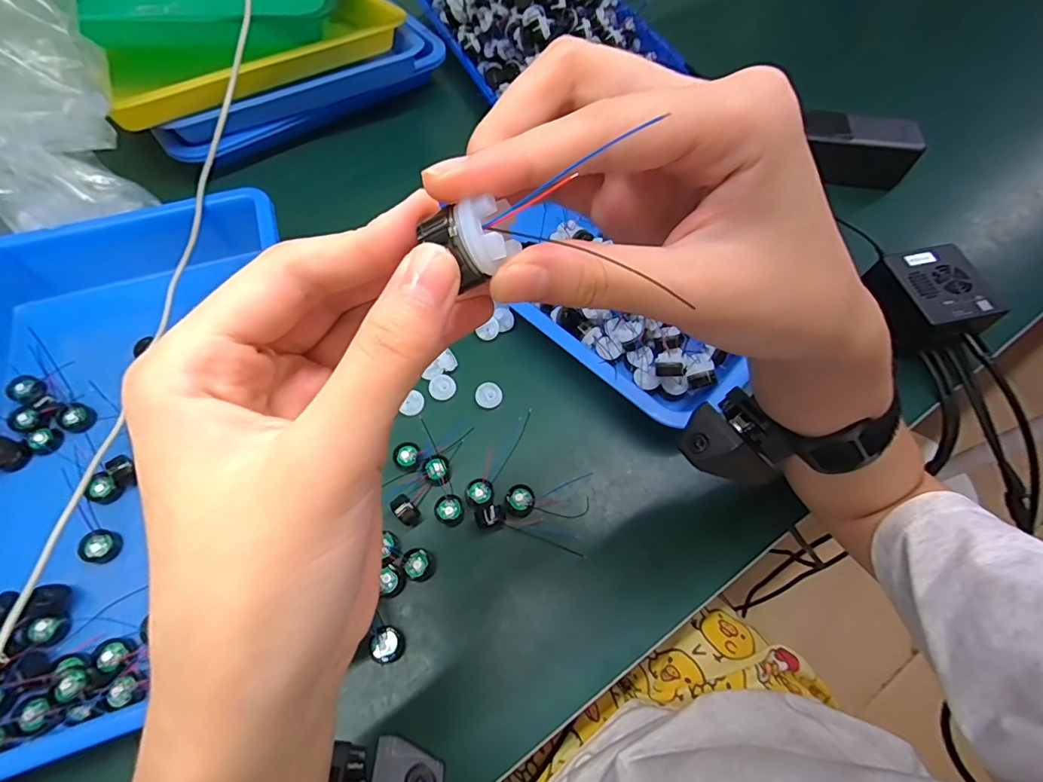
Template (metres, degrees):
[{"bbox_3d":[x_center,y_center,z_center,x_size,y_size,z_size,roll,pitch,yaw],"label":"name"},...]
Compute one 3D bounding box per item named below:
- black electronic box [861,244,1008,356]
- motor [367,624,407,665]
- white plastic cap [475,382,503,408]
[{"bbox_3d":[0.351,-0.079,0.427,0.075,0.052,0.082,-15,64,-9],"label":"black electronic box"},{"bbox_3d":[-0.086,0.162,0.313,0.021,0.012,0.021,1,62,-1],"label":"motor"},{"bbox_3d":[-0.027,0.003,0.398,0.020,0.004,0.021,1,62,-1],"label":"white plastic cap"}]

